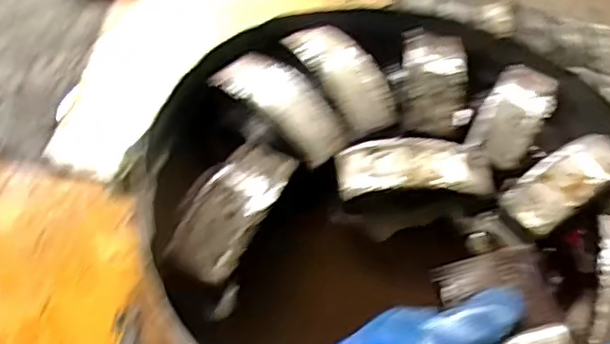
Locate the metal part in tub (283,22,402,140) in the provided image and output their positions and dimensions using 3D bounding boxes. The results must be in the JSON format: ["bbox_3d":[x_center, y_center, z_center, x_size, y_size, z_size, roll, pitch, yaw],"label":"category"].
[{"bbox_3d":[0.045,-0.111,0.733,0.073,0.030,0.155,-21,60,-24],"label":"metal part in tub"}]

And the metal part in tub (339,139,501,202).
[{"bbox_3d":[0.117,-0.006,0.669,0.166,0.030,0.059,2,53,-10],"label":"metal part in tub"}]

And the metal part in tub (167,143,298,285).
[{"bbox_3d":[-0.065,0.026,0.600,0.070,0.032,0.157,27,53,10],"label":"metal part in tub"}]

